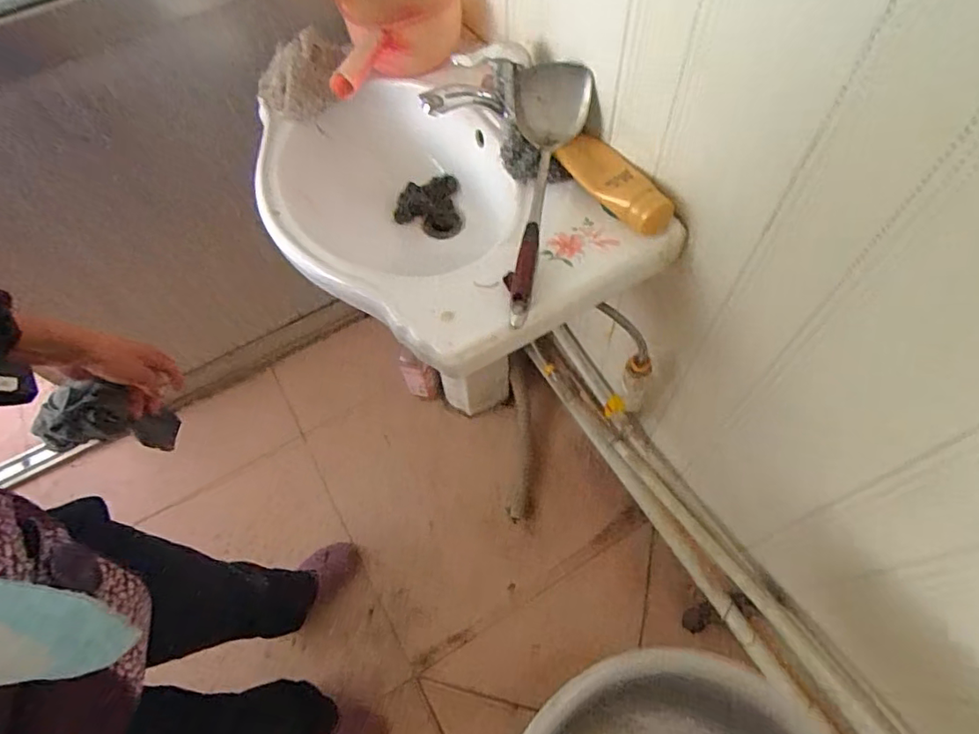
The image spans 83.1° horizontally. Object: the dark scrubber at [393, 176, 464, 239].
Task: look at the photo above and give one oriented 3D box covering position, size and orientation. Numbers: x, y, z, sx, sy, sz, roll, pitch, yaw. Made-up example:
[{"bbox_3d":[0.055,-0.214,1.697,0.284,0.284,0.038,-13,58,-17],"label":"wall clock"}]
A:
[{"bbox_3d":[-0.095,-0.246,0.863,0.103,0.018,0.098,-9,91,-11],"label":"dark scrubber"}]

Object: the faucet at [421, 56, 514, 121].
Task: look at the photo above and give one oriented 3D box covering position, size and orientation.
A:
[{"bbox_3d":[-0.026,-0.356,0.706,0.125,0.086,0.046,-18,62,-6],"label":"faucet"}]

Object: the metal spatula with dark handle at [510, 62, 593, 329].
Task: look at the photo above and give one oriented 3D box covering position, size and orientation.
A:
[{"bbox_3d":[0.072,-0.209,0.634,0.095,0.087,0.331,0,62,4],"label":"metal spatula with dark handle"}]

